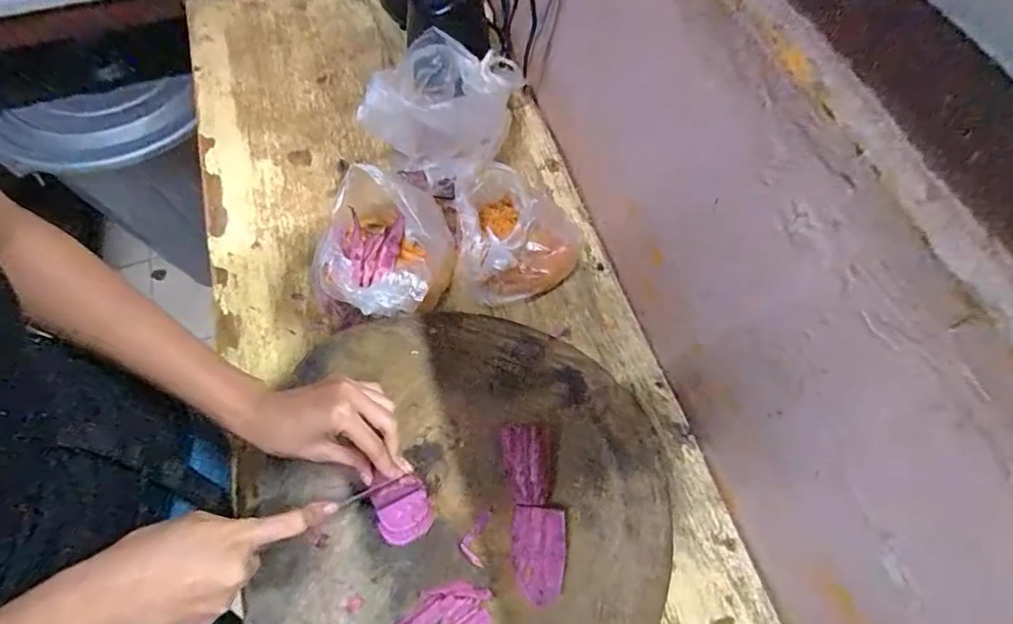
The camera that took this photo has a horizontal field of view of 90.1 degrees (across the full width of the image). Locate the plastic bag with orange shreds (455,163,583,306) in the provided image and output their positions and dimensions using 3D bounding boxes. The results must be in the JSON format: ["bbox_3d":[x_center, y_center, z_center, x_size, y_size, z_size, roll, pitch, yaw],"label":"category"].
[{"bbox_3d":[0.007,-0.085,0.555,0.127,0.083,0.129,-35,72,-15],"label":"plastic bag with orange shreds"}]

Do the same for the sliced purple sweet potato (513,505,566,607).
[{"bbox_3d":[0.026,0.192,0.400,0.041,0.025,0.067,1,66,-1],"label":"sliced purple sweet potato"}]

